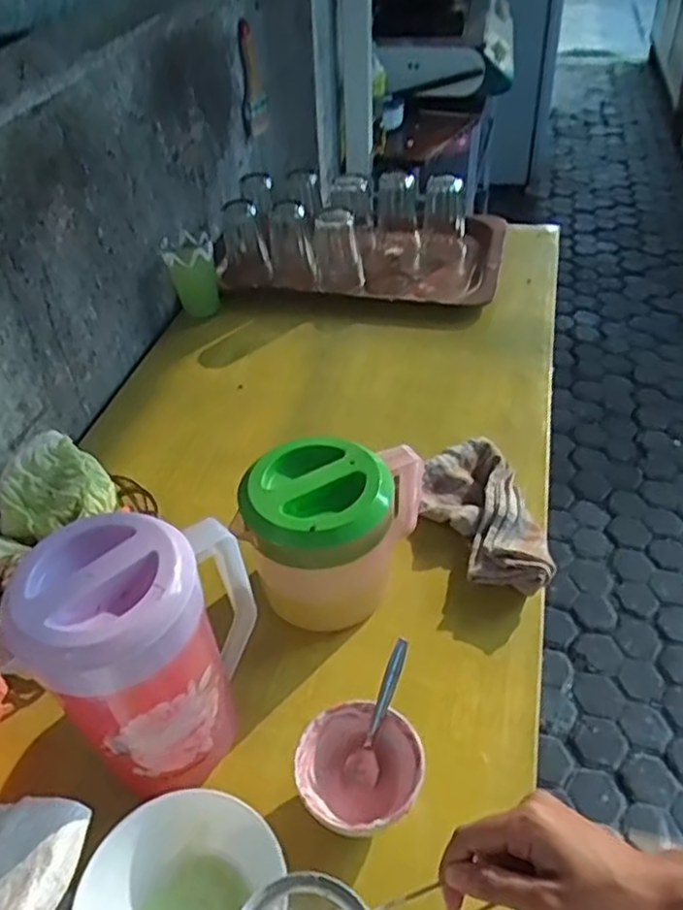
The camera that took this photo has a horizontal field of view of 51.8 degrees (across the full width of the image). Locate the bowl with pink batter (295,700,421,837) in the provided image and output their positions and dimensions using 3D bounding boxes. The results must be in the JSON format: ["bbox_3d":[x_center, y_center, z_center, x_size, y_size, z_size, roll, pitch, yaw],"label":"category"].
[{"bbox_3d":[0.013,0.254,0.557,0.087,0.061,0.096,25,50,27],"label":"bowl with pink batter"}]

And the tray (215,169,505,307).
[{"bbox_3d":[0.038,-0.379,1.172,0.446,0.130,0.235,10,45,14],"label":"tray"}]

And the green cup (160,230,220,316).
[{"bbox_3d":[-0.233,-0.276,1.103,0.072,0.121,0.080,-14,44,-11],"label":"green cup"}]

